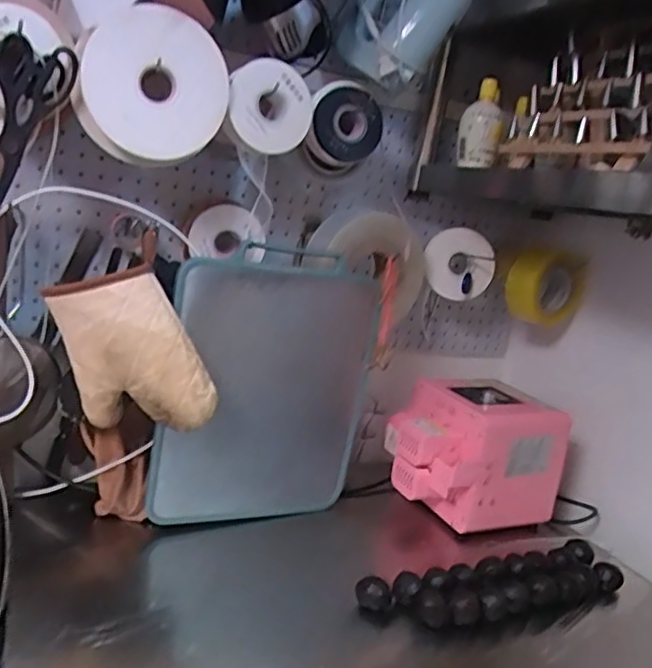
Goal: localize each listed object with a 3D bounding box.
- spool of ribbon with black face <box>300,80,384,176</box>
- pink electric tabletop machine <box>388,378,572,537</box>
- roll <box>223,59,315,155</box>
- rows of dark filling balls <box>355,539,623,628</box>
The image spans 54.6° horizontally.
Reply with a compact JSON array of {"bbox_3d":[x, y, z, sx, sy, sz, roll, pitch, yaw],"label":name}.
[{"bbox_3d":[0.023,-0.268,0.825,0.097,0.111,0.033,9,13,7],"label":"spool of ribbon with black face"},{"bbox_3d":[0.214,0.176,0.943,0.209,0.174,0.194,1,15,-27],"label":"pink electric tabletop machine"},{"bbox_3d":[-0.066,-0.269,0.749,0.101,0.099,0.030,2,14,-22],"label":"roll"},{"bbox_3d":[0.210,0.311,0.767,0.344,0.038,0.092,1,15,-27],"label":"rows of dark filling balls"}]

